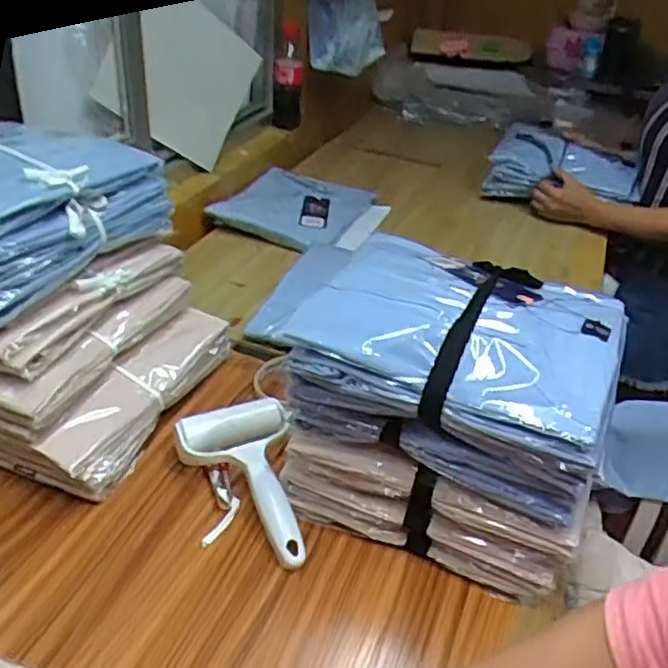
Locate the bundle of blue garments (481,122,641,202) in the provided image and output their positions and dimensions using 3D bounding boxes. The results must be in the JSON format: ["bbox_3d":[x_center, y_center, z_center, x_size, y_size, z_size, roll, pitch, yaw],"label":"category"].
[{"bbox_3d":[0.415,-0.305,1.219,0.255,0.094,0.151,12,35,11],"label":"bundle of blue garments"}]

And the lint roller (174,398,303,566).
[{"bbox_3d":[-0.090,0.142,0.639,0.108,0.048,0.180,-5,36,-13],"label":"lint roller"}]

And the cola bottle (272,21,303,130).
[{"bbox_3d":[-0.088,-0.478,1.257,0.053,0.185,0.053,0,35,-5],"label":"cola bottle"}]

